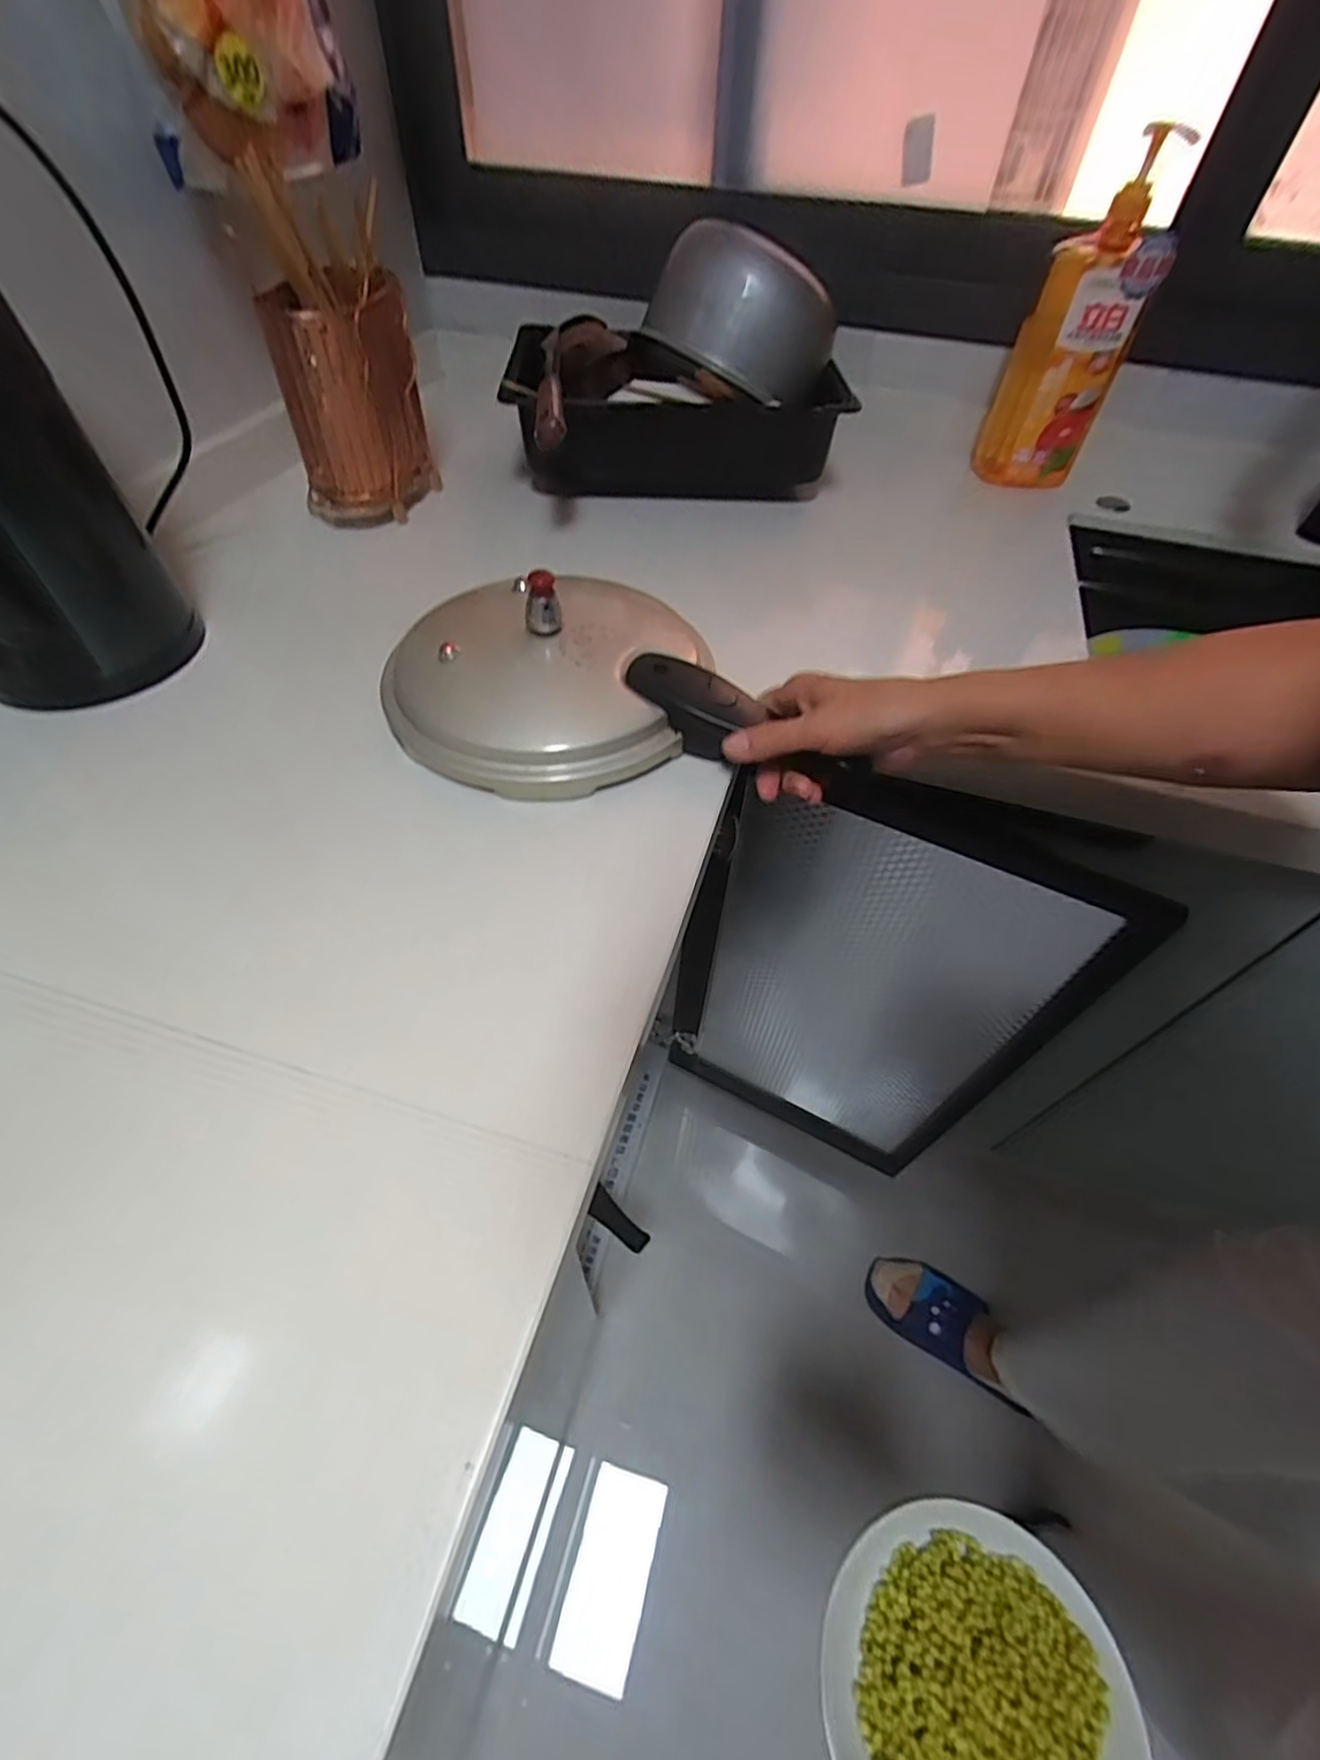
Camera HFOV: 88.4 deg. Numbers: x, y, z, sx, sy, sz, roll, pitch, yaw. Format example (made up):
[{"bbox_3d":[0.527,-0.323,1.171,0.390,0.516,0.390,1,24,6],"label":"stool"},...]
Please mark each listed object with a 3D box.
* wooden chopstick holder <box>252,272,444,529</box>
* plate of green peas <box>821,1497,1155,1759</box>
[{"bbox_3d":[-0.282,-0.442,0.635,0.124,0.178,0.111,-13,46,-13],"label":"wooden chopstick holder"},{"bbox_3d":[0.167,0.431,0.357,0.149,0.036,0.147,0,45,0],"label":"plate of green peas"}]

